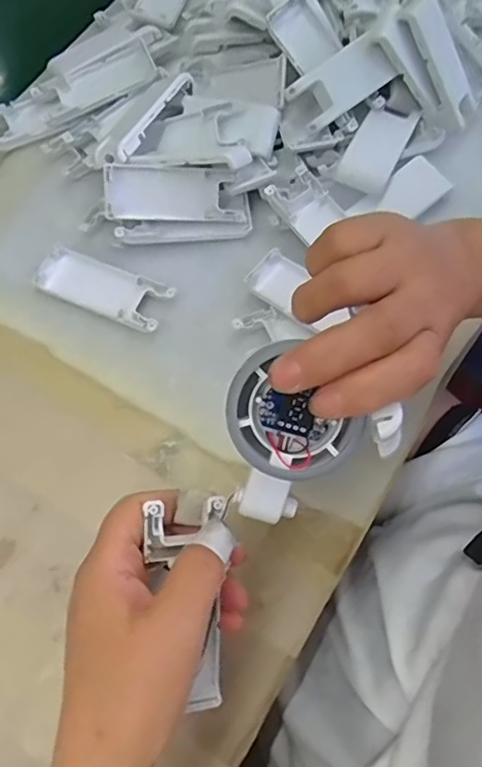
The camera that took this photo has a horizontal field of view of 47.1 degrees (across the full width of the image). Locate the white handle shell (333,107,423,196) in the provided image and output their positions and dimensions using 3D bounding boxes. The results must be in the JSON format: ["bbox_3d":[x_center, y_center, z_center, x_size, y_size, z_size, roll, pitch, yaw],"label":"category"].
[{"bbox_3d":[0.107,-0.186,0.432,0.041,0.012,0.092,23,72,12],"label":"white handle shell"}]

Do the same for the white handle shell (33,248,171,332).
[{"bbox_3d":[-0.106,-0.073,0.423,0.106,0.010,0.039,24,72,9],"label":"white handle shell"}]

